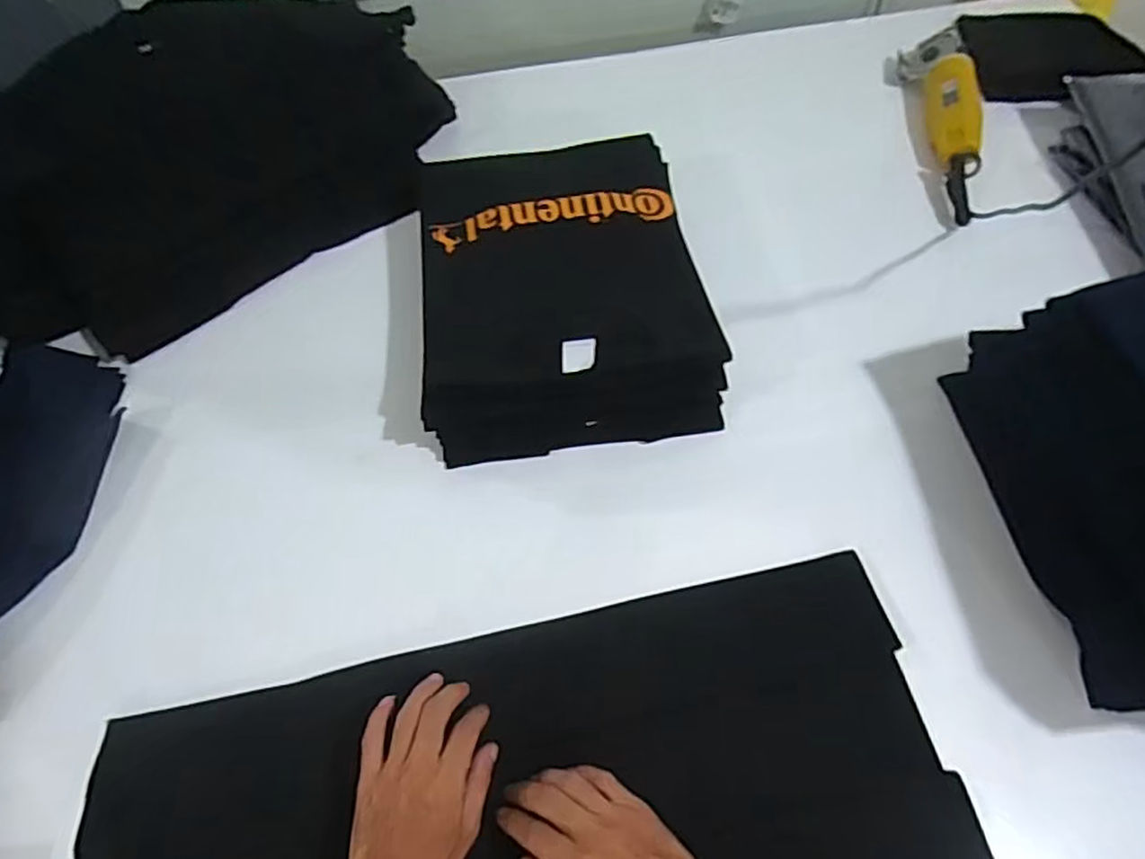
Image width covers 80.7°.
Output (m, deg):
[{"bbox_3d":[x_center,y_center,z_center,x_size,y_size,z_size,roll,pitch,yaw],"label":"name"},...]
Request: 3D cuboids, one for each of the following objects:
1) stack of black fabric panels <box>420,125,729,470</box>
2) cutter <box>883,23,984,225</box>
[{"bbox_3d":[-0.015,-0.164,0.751,0.294,0.106,0.376,-6,62,-5],"label":"stack of black fabric panels"},{"bbox_3d":[0.497,-0.428,0.923,0.094,0.070,0.370,8,62,3],"label":"cutter"}]

